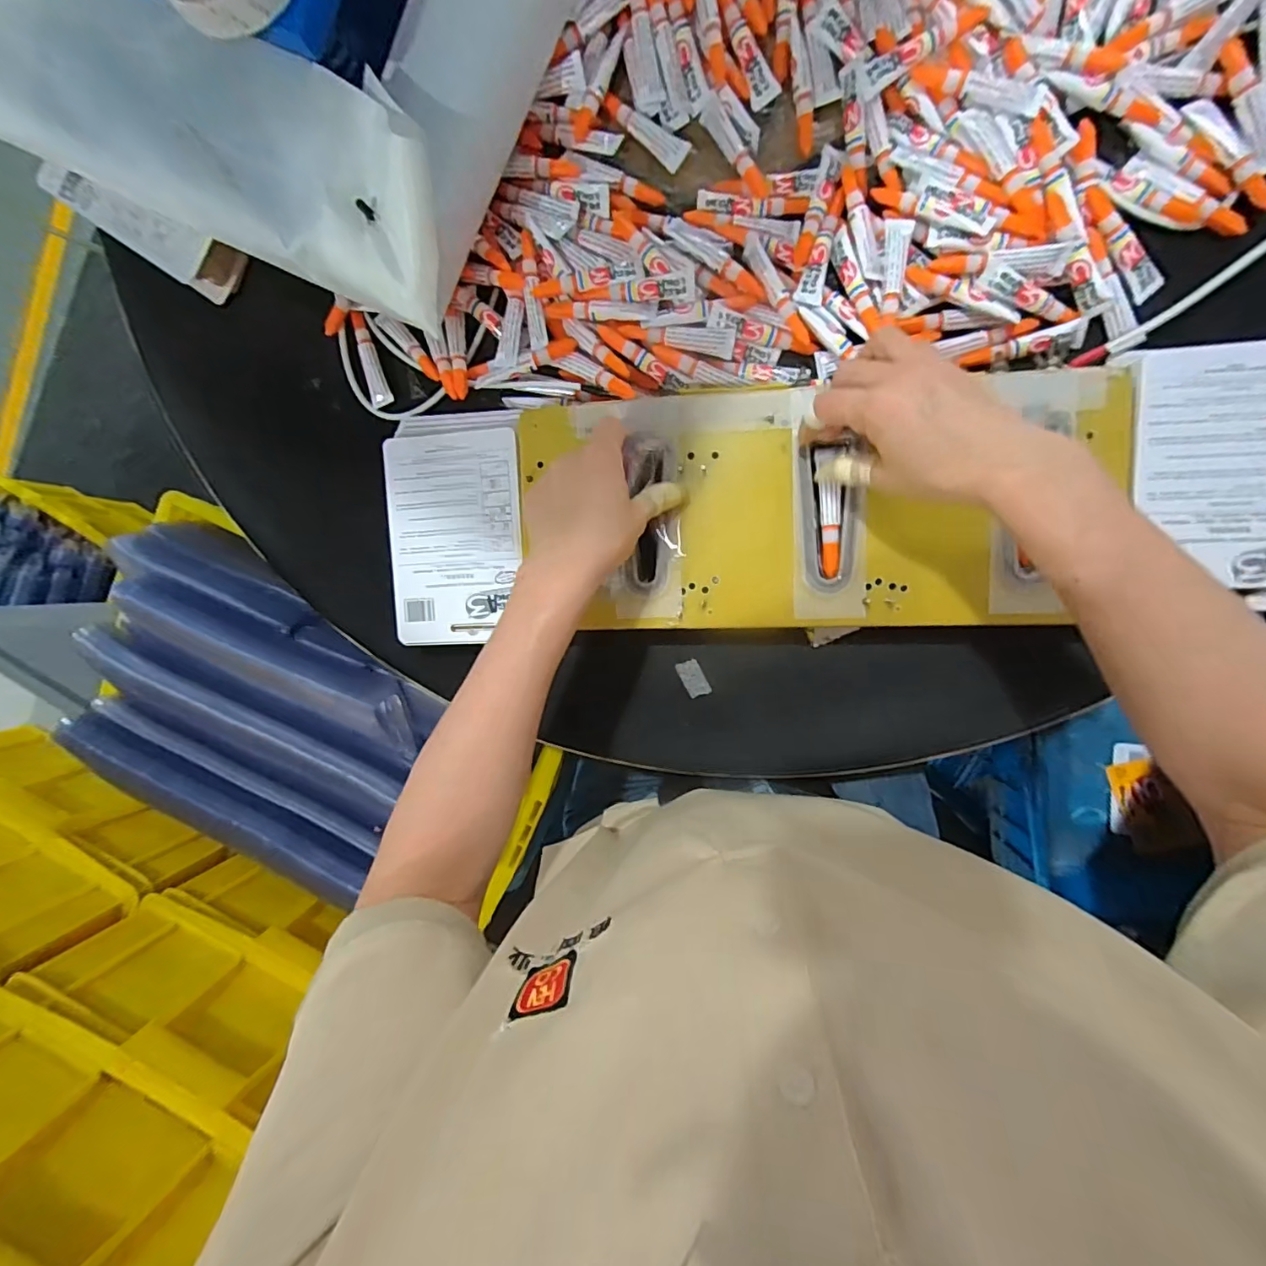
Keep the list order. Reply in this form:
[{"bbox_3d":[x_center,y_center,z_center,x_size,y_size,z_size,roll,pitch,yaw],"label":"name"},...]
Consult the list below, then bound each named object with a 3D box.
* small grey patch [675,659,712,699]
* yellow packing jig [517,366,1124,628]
[{"bbox_3d":[0.050,0.038,0.442,0.018,0.004,0.032,-27,91,10],"label":"small grey patch"},{"bbox_3d":[0.123,-0.089,0.381,0.402,0.020,0.168,-2,97,7],"label":"yellow packing jig"}]

